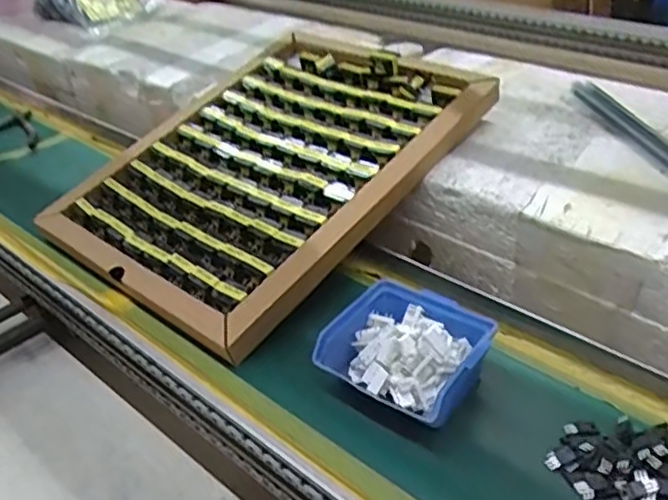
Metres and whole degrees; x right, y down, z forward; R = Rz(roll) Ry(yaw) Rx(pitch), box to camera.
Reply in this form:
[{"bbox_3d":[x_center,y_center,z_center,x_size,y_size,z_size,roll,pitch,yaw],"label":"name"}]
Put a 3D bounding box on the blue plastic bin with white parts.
[{"bbox_3d":[0.055,0.075,0.472,0.103,0.048,0.100,18,41,27],"label":"blue plastic bin with white parts"}]

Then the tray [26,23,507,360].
[{"bbox_3d":[-0.072,-0.089,0.643,0.300,0.033,0.366,24,56,33],"label":"tray"}]

